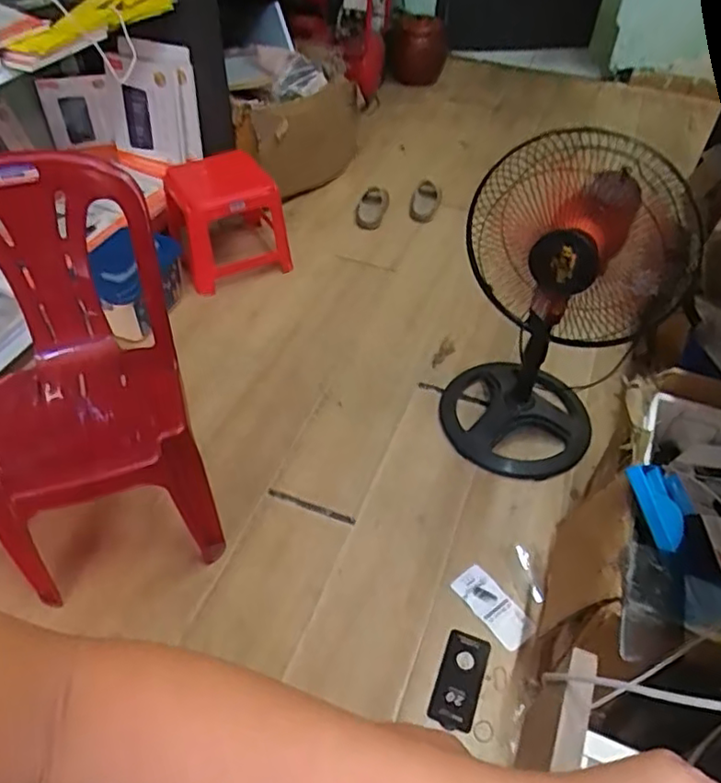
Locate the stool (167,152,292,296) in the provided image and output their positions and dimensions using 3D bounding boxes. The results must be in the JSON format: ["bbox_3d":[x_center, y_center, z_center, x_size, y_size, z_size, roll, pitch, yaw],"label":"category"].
[{"bbox_3d":[-0.351,-0.462,1.640,0.284,0.260,0.267,-14,49,-14],"label":"stool"}]

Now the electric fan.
[{"bbox_3d":[0.340,-0.147,1.142,0.323,0.625,0.269,8,48,6],"label":"electric fan"}]

